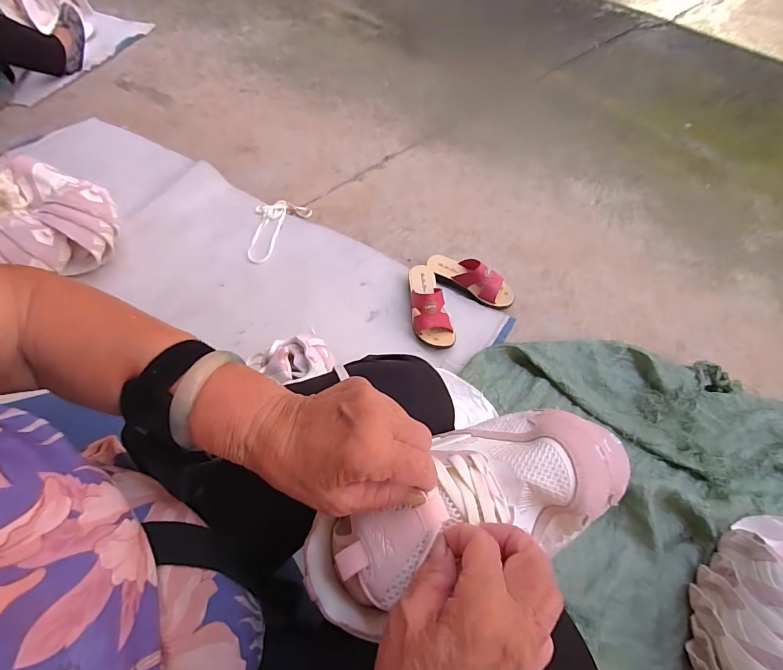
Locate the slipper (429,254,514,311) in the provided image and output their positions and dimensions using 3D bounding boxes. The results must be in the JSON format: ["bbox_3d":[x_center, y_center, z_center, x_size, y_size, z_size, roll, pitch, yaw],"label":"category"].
[{"bbox_3d":[0.196,-0.142,0.998,0.227,0.076,0.078,31,62,16],"label":"slipper"}]

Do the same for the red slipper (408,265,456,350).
[{"bbox_3d":[0.088,-0.077,0.943,0.090,0.072,0.227,-5,58,-6],"label":"red slipper"}]

